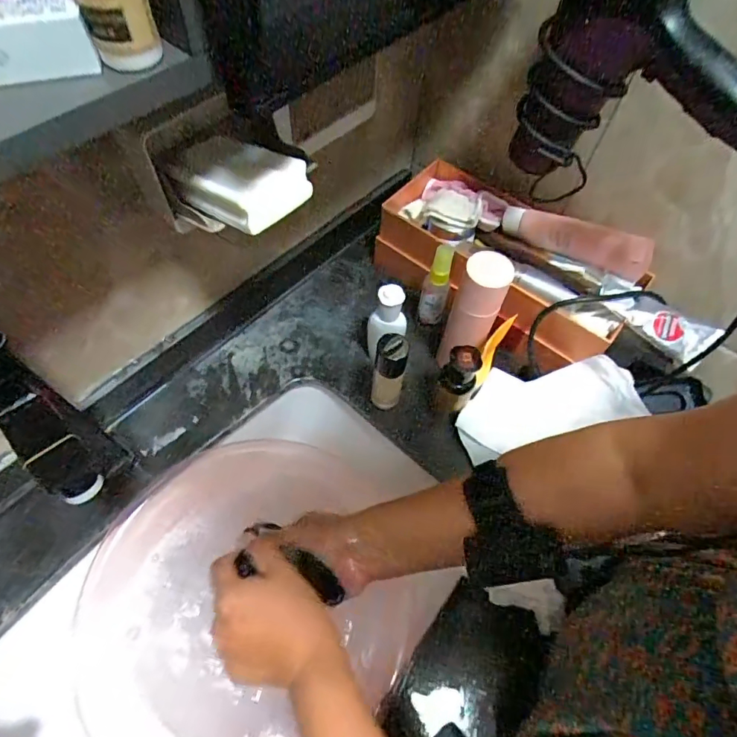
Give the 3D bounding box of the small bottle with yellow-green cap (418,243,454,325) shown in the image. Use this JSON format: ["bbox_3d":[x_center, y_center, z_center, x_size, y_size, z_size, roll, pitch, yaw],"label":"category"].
[{"bbox_3d":[0.082,-0.098,0.568,0.030,0.112,0.026,14,60,5],"label":"small bottle with yellow-green cap"}]

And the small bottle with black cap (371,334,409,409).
[{"bbox_3d":[0.022,0.007,0.520,0.033,0.119,0.029,12,60,4],"label":"small bottle with black cap"}]

